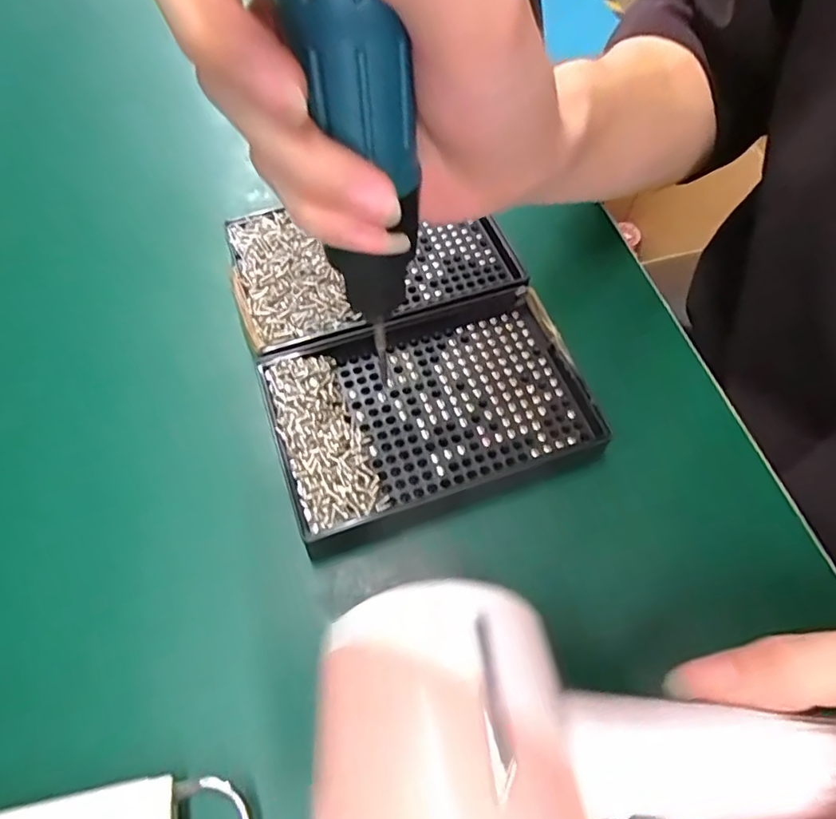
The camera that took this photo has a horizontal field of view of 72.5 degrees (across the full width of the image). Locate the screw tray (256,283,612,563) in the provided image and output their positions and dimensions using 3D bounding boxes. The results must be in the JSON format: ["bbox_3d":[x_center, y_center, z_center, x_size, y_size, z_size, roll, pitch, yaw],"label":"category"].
[{"bbox_3d":[0.006,-0.003,0.251,0.136,0.013,0.094,-20,63,-13],"label":"screw tray"}]

